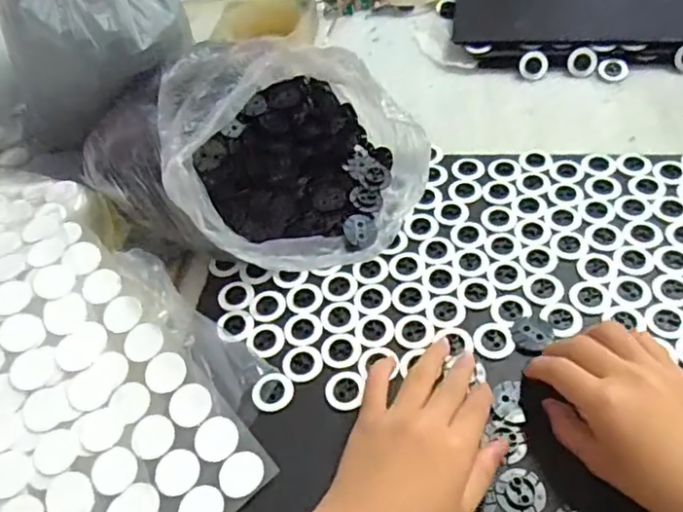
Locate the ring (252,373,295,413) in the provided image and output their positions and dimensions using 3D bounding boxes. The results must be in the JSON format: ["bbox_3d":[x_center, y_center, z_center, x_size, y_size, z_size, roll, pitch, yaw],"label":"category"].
[{"bbox_3d":[-0.047,0.093,0.407,0.029,0.004,0.025,-26,50,-13],"label":"ring"}]

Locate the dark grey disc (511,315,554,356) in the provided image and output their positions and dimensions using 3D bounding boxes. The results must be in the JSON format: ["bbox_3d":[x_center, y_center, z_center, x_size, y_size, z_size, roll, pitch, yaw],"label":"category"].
[{"bbox_3d":[0.134,0.054,0.419,0.028,0.004,0.028,-2,52,3],"label":"dark grey disc"}]

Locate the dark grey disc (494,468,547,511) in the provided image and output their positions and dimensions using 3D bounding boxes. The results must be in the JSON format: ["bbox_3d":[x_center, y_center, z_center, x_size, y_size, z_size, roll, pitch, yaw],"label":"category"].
[{"bbox_3d":[0.107,0.141,0.355,0.026,0.006,0.028,-5,49,5],"label":"dark grey disc"}]

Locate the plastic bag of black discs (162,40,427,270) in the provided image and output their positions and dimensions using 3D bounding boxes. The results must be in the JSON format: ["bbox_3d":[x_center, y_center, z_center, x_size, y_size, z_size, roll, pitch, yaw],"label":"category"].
[{"bbox_3d":[-0.035,-0.089,0.476,0.189,0.138,0.176,-13,50,-3],"label":"plastic bag of black discs"}]

